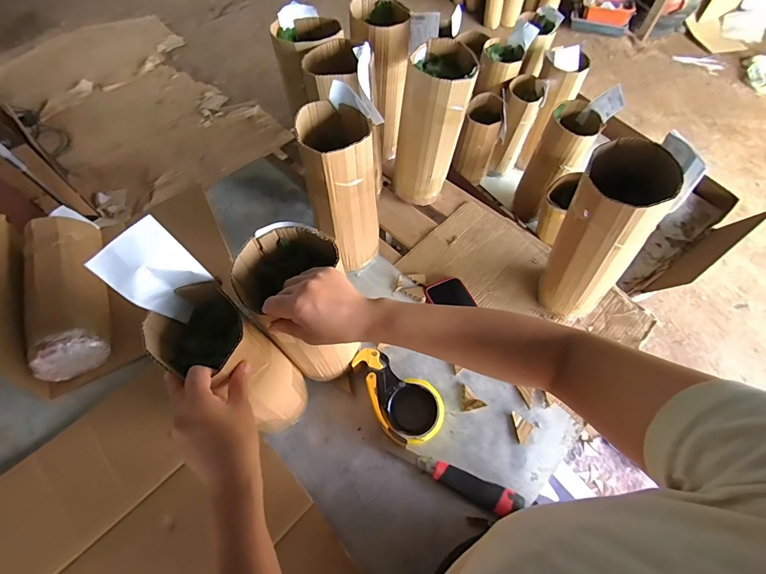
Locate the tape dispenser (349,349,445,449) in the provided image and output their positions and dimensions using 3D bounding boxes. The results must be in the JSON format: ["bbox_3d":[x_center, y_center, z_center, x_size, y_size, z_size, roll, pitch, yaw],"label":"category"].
[{"bbox_3d":[0.025,0.180,0.624,0.099,0.063,0.168,-31,65,-15],"label":"tape dispenser"}]

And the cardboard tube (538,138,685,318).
[{"bbox_3d":[0.326,-0.060,0.587,0.128,0.319,0.113,25,64,14],"label":"cardboard tube"}]

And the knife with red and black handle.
[{"bbox_3d":[0.103,0.298,0.578,0.219,0.027,0.036,19,63,12],"label":"knife with red and black handle"}]

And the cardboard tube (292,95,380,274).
[{"bbox_3d":[-0.066,-0.166,0.659,0.107,0.292,0.137,-7,61,-2],"label":"cardboard tube"}]

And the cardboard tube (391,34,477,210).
[{"bbox_3d":[0.087,-0.290,0.731,0.130,0.305,0.105,7,61,5],"label":"cardboard tube"}]

